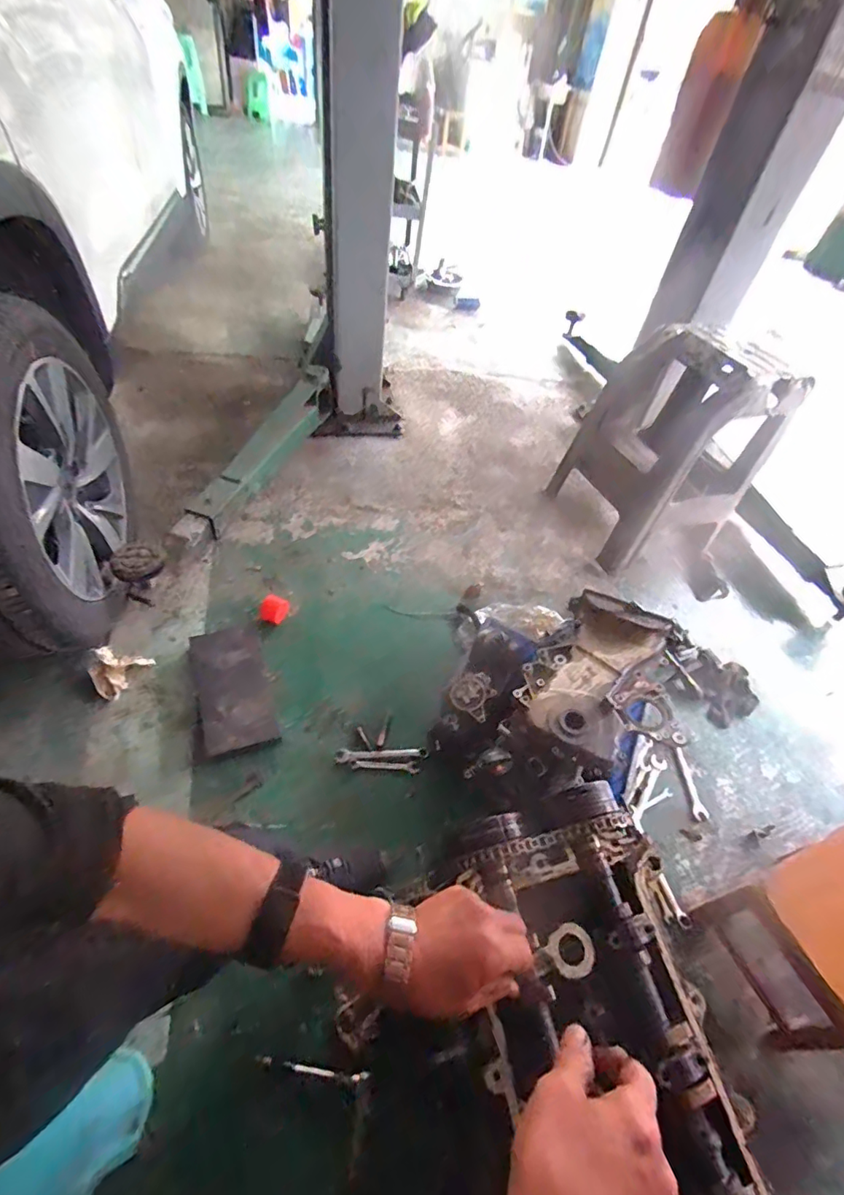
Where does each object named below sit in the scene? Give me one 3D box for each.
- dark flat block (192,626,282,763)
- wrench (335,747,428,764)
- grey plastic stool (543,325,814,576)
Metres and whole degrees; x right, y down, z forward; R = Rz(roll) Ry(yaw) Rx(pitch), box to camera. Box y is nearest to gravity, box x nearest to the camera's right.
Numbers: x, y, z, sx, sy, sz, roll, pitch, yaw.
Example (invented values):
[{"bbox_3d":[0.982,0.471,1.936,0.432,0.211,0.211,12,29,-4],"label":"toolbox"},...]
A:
[{"bbox_3d":[-0.439,0.205,1.140,0.172,0.041,0.325,-11,52,-17],"label":"dark flat block"},{"bbox_3d":[-0.090,0.357,1.122,0.207,0.014,0.031,-1,51,-7],"label":"wrench"},{"bbox_3d":[0.751,-0.473,1.554,0.470,0.569,0.475,-12,53,-18],"label":"grey plastic stool"}]

